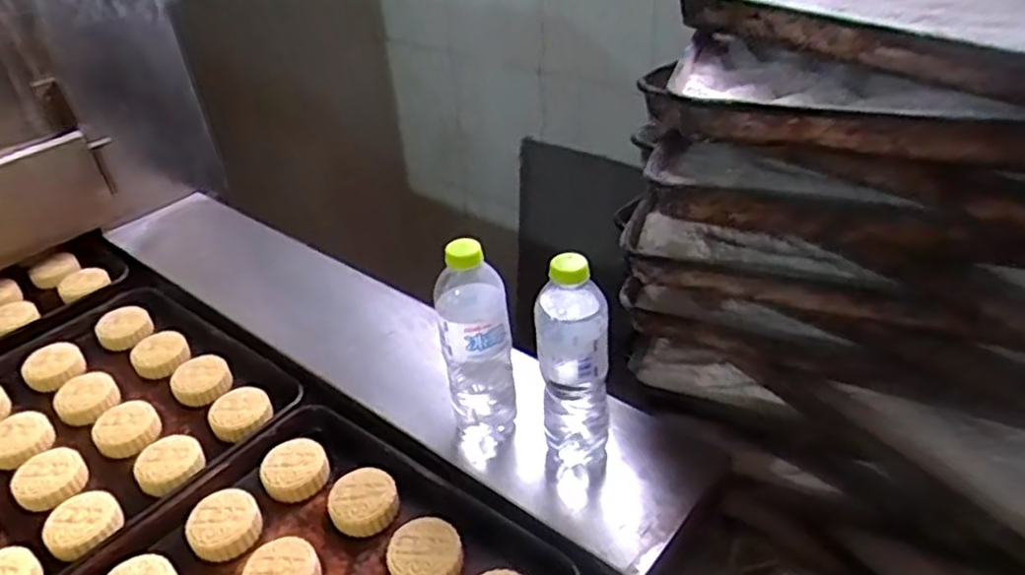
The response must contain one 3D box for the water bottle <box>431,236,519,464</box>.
[{"bbox_3d":[-0.034,0.062,0.678,0.066,0.237,0.061,-6,36,-2],"label":"water bottle"}]

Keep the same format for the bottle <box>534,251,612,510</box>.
[{"bbox_3d":[0.059,0.093,0.641,0.065,0.250,0.064,-26,41,-27],"label":"bottle"}]

